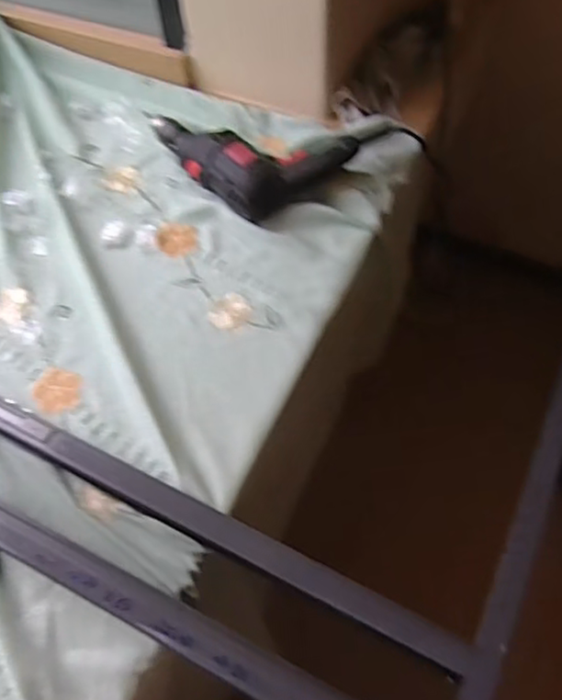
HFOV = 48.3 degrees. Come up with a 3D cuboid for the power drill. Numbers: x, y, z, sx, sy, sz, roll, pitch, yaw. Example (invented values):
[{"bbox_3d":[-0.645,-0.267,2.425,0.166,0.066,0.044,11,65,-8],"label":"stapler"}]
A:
[{"bbox_3d":[-0.050,-0.310,0.942,0.199,0.072,0.278,-35,63,-19],"label":"power drill"}]

